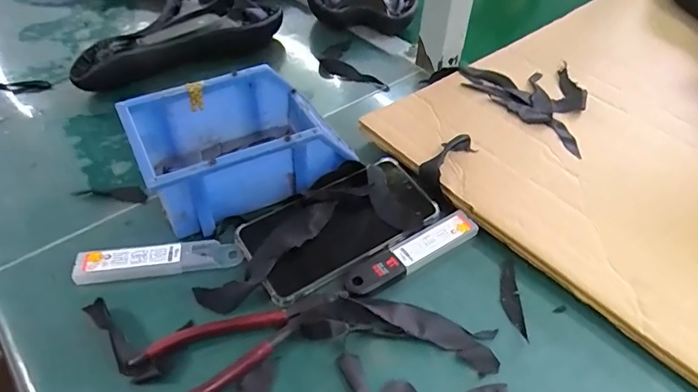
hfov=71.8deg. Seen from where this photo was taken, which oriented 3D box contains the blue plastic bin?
[{"bbox_3d":[-0.101,-0.047,0.447,0.172,0.078,0.123,-24,53,-22],"label":"blue plastic bin"}]

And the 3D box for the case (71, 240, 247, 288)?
[{"bbox_3d":[-0.153,0.050,0.392,0.125,0.013,0.027,-7,48,-8],"label":"case"}]

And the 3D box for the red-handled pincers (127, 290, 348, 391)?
[{"bbox_3d":[-0.079,0.104,0.341,0.167,0.009,0.049,-21,52,-20],"label":"red-handled pincers"}]

